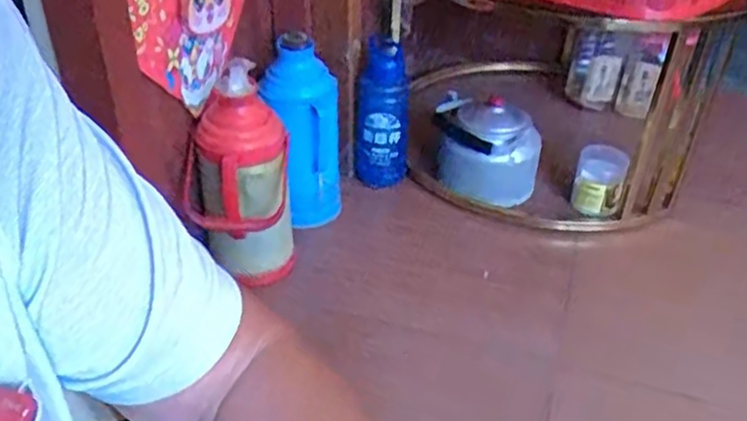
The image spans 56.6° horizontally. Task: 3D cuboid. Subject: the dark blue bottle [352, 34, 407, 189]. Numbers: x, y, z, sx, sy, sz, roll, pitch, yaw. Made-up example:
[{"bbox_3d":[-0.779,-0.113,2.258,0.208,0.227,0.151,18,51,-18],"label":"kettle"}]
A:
[{"bbox_3d":[0.016,-0.181,1.399,0.108,0.296,0.094,2,35,0],"label":"dark blue bottle"}]

